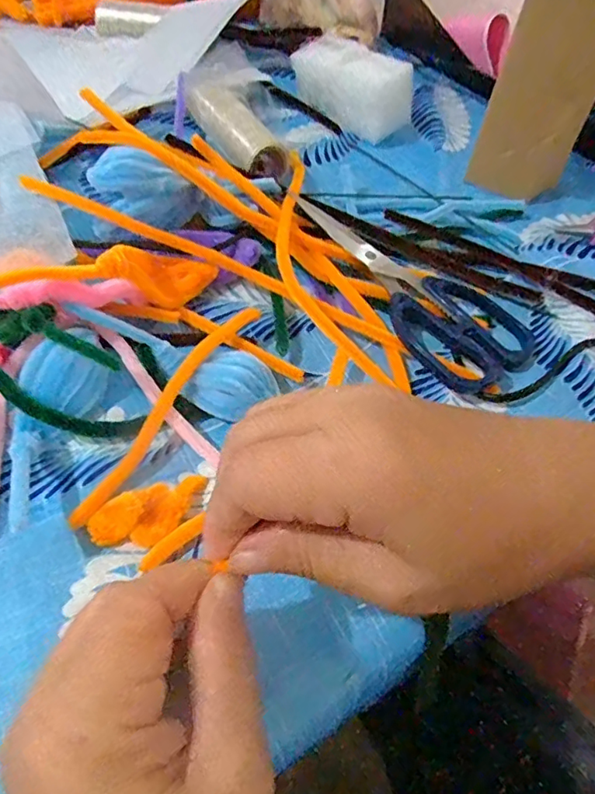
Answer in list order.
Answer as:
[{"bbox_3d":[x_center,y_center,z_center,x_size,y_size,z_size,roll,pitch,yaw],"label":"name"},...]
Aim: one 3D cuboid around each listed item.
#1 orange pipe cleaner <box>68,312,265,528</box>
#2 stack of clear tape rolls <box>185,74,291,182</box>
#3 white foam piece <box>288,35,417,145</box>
[{"bbox_3d":[-0.062,0.003,0.265,0.014,0.013,0.141,26,57,13],"label":"orange pipe cleaner"},{"bbox_3d":[-0.052,-0.209,0.425,0.034,0.032,0.131,-24,58,-21],"label":"stack of clear tape rolls"},{"bbox_3d":[0.047,-0.268,0.463,0.042,0.048,0.115,-35,65,-27],"label":"white foam piece"}]

